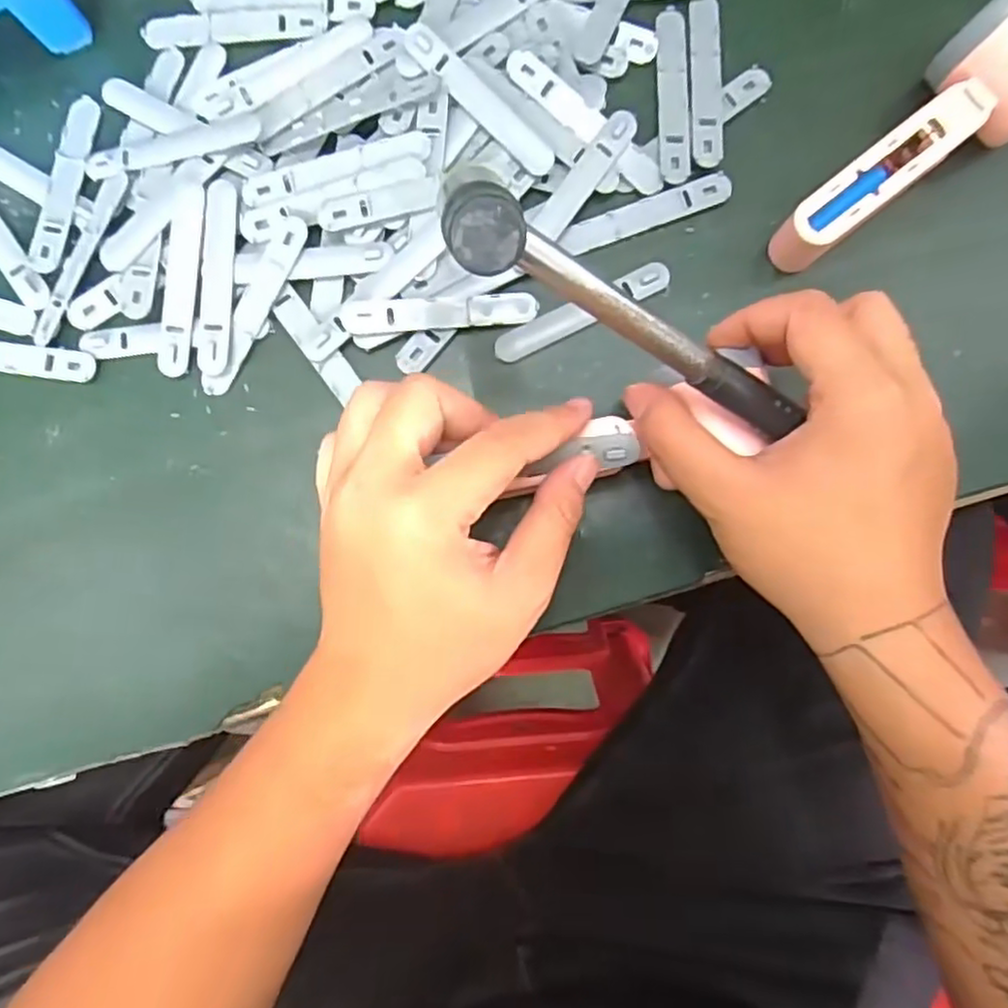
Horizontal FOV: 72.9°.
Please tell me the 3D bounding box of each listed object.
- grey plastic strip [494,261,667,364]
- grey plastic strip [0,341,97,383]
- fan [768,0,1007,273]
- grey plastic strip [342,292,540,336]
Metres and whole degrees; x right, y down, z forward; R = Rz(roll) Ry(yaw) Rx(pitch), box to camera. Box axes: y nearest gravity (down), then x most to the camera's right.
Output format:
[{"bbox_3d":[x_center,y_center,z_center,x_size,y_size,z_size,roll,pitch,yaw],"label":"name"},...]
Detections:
[{"bbox_3d":[0.040,-0.096,0.343,0.094,0.004,0.015,-26,86,-2],"label":"grey plastic strip"},{"bbox_3d":[-0.251,-0.074,0.342,0.091,0.004,0.016,7,86,1],"label":"grey plastic strip"},{"bbox_3d":[0.192,-0.171,0.317,0.156,0.055,0.053,-38,86,-2],"label":"fan"},{"bbox_3d":[-0.031,-0.094,0.337,0.094,0.004,0.016,-6,104,-6],"label":"grey plastic strip"}]

